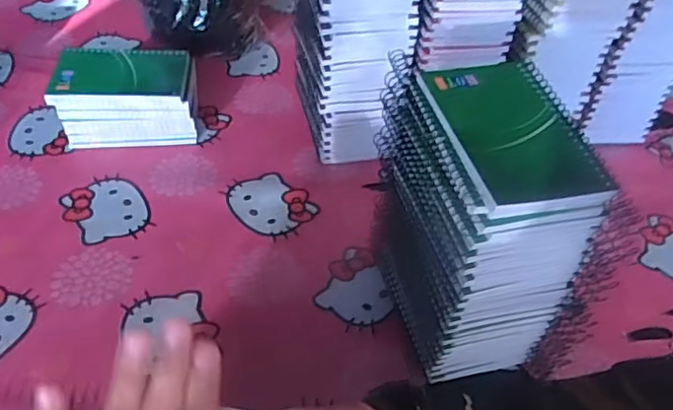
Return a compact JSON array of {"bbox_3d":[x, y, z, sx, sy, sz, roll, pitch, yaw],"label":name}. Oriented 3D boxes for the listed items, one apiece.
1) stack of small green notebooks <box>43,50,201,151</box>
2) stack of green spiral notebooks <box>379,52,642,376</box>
[{"bbox_3d":[-0.222,-0.114,0.659,0.140,0.071,0.085,-4,47,-9],"label":"stack of small green notebooks"},{"bbox_3d":[0.102,0.014,0.463,0.101,0.217,0.166,-9,48,-14],"label":"stack of green spiral notebooks"}]

